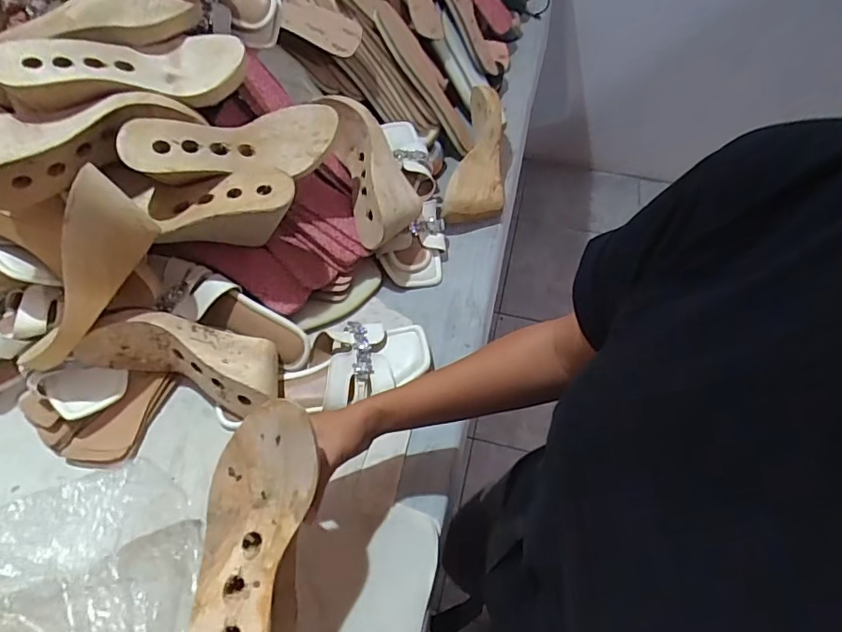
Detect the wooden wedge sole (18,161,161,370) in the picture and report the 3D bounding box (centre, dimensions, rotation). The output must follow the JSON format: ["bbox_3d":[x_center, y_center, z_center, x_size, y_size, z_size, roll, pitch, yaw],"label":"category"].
[{"bbox_3d":[-0.343,-0.036,0.540,0.060,0.073,0.222,35,106,21],"label":"wooden wedge sole"}]

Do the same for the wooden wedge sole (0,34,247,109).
[{"bbox_3d":[-0.310,-0.263,0.564,0.233,0.058,0.071,-16,57,-27],"label":"wooden wedge sole"}]

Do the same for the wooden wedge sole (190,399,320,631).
[{"bbox_3d":[-0.126,0.180,0.384,0.077,0.040,0.224,2,63,2],"label":"wooden wedge sole"}]

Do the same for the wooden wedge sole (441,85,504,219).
[{"bbox_3d":[0.094,-0.240,0.791,0.082,0.105,0.232,12,57,8],"label":"wooden wedge sole"}]

